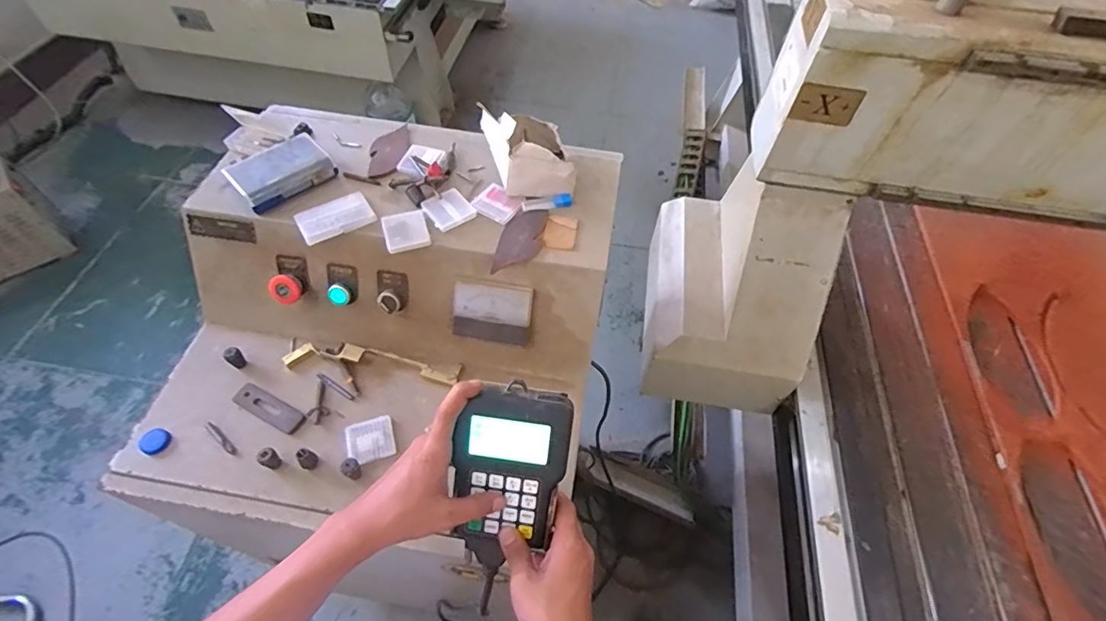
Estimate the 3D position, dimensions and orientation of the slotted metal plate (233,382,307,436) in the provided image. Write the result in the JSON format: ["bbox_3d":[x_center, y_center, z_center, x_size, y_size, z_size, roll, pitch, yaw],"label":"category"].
[{"bbox_3d":[-0.361,0.126,0.656,0.101,0.012,0.031,24,57,14],"label":"slotted metal plate"}]

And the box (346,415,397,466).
[{"bbox_3d":[-0.226,0.160,0.636,0.054,0.011,0.054,-14,57,-12],"label":"box"}]

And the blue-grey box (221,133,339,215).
[{"bbox_3d":[-0.357,-0.181,0.674,0.117,0.037,0.085,-38,64,-25],"label":"blue-grey box"}]

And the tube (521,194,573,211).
[{"bbox_3d":[-0.008,-0.143,0.675,0.066,0.015,0.014,-8,55,-7],"label":"tube"}]

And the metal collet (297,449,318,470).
[{"bbox_3d":[-0.289,0.174,0.603,0.019,0.025,0.019,1,55,-1],"label":"metal collet"}]

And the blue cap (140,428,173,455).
[{"bbox_3d":[-0.482,0.159,0.623,0.028,0.010,0.031,26,58,15],"label":"blue cap"}]

